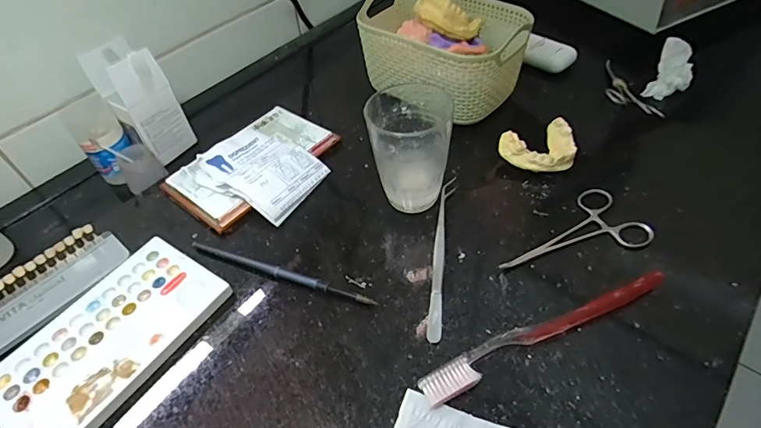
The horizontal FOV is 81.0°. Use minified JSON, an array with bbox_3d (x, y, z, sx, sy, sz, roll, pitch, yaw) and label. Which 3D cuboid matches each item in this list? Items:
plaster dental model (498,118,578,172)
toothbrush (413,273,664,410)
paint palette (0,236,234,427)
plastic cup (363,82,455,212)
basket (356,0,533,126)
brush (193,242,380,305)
[{"bbox_3d":[0.147,-0.057,0.404,0.068,0.027,0.048,-19,49,-12],"label":"plaster dental model"},{"bbox_3d":[0.110,0.076,0.300,0.184,0.017,0.022,-21,49,-14],"label":"toothbrush"},{"bbox_3d":[-0.196,0.087,0.324,0.096,0.009,0.152,26,54,25],"label":"paint palette"},{"bbox_3d":[0.025,-0.056,0.375,0.066,0.090,0.065,-2,47,3],"label":"plastic cup"},{"bbox_3d":[0.066,-0.173,0.476,0.167,0.086,0.119,30,58,29],"label":"basket"},{"bbox_3d":[-0.081,0.045,0.353,0.165,0.008,0.009,15,50,18],"label":"brush"}]

